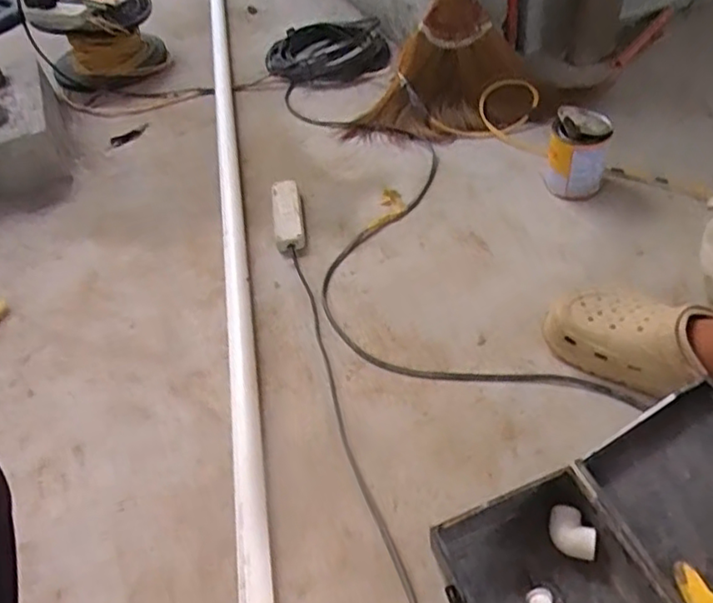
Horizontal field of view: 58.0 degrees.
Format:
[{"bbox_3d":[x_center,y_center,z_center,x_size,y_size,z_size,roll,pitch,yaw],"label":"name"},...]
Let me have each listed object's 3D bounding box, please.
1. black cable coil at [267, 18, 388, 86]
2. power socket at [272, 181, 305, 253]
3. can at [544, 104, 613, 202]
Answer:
[{"bbox_3d":[-0.064,-0.530,1.338,0.242,0.047,0.226,-3,46,4],"label":"black cable coil"},{"bbox_3d":[-0.106,-0.134,0.991,0.042,0.026,0.154,-9,46,-2],"label":"power socket"},{"bbox_3d":[0.323,-0.216,0.940,0.082,0.117,0.082,13,49,18],"label":"can"}]

